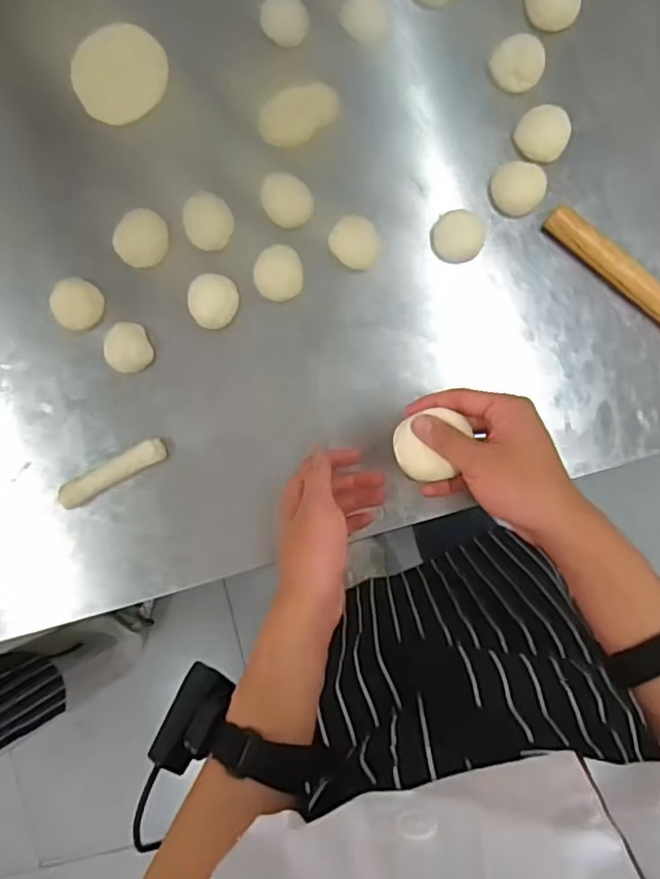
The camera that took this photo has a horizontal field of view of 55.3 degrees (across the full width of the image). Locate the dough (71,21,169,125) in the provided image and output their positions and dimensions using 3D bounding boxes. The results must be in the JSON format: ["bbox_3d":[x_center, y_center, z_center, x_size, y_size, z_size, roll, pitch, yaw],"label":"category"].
[{"bbox_3d":[-0.211,-0.367,0.631,0.093,0.005,0.086,0,96,3],"label":"dough"}]

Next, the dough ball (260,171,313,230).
[{"bbox_3d":[-0.042,-0.237,0.620,0.046,0.023,0.055,-16,95,4],"label":"dough ball"}]

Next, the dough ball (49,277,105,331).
[{"bbox_3d":[-0.253,-0.135,0.634,0.045,0.029,0.049,0,96,3],"label":"dough ball"}]

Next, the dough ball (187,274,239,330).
[{"bbox_3d":[-0.115,-0.137,0.625,0.045,0.025,0.051,-8,96,4],"label":"dough ball"}]

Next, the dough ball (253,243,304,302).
[{"bbox_3d":[-0.051,-0.165,0.627,0.046,0.017,0.052,-1,96,3],"label":"dough ball"}]

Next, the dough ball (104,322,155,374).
[{"bbox_3d":[-0.199,-0.091,0.628,0.040,0.037,0.049,-33,90,3],"label":"dough ball"}]

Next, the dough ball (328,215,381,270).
[{"bbox_3d":[0.026,-0.193,0.620,0.048,0.027,0.046,0,96,3],"label":"dough ball"}]

